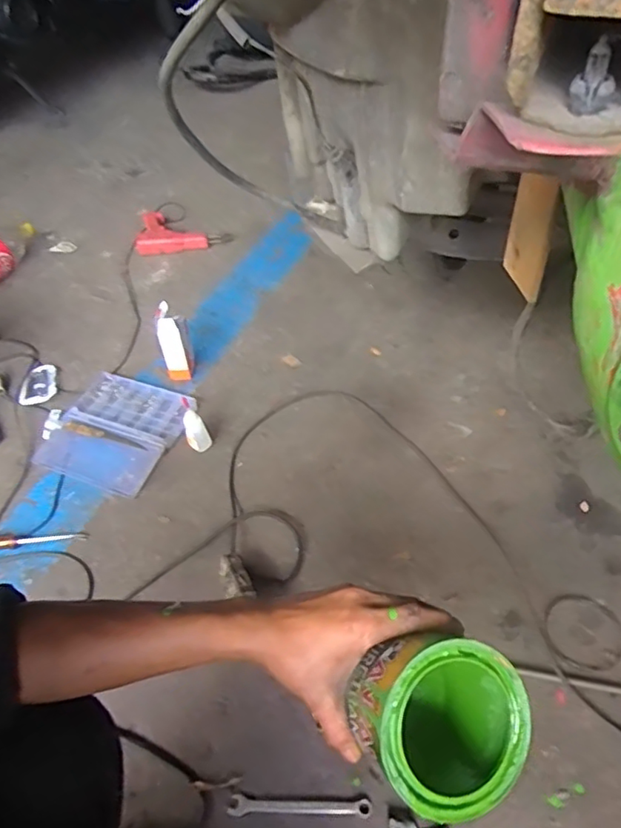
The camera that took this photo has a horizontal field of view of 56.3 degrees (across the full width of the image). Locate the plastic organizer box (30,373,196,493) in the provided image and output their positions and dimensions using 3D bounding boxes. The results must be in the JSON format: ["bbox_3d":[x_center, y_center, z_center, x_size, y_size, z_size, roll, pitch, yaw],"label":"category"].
[{"bbox_3d":[-0.352,0.025,1.034,0.239,0.033,0.218,18,52,19],"label":"plastic organizer box"}]

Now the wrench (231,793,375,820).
[{"bbox_3d":[-0.013,0.439,0.647,0.159,0.007,0.020,0,49,5],"label":"wrench"}]

